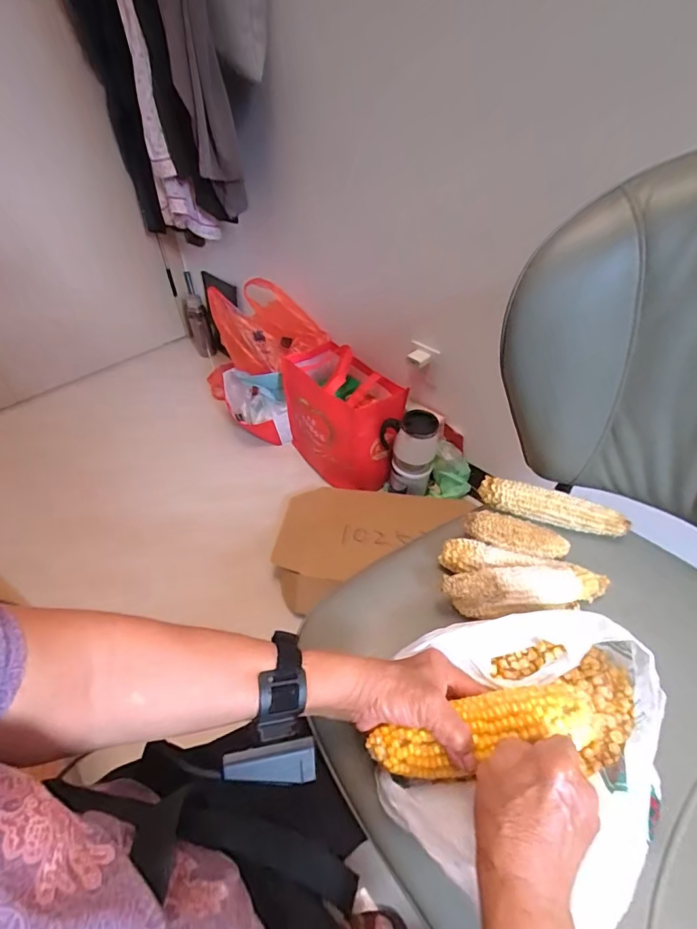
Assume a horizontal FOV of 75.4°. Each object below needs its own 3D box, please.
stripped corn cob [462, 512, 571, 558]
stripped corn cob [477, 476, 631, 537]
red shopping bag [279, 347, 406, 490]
[{"bbox_3d":[0.184,0.077,0.496,0.107,0.028,0.030,16,47,19],"label":"stripped corn cob"},{"bbox_3d":[0.253,0.053,0.558,0.176,0.043,0.035,8,45,11],"label":"stripped corn cob"},{"bbox_3d":[-0.014,-0.111,1.196,0.212,0.274,0.323,-24,47,-20],"label":"red shopping bag"}]

